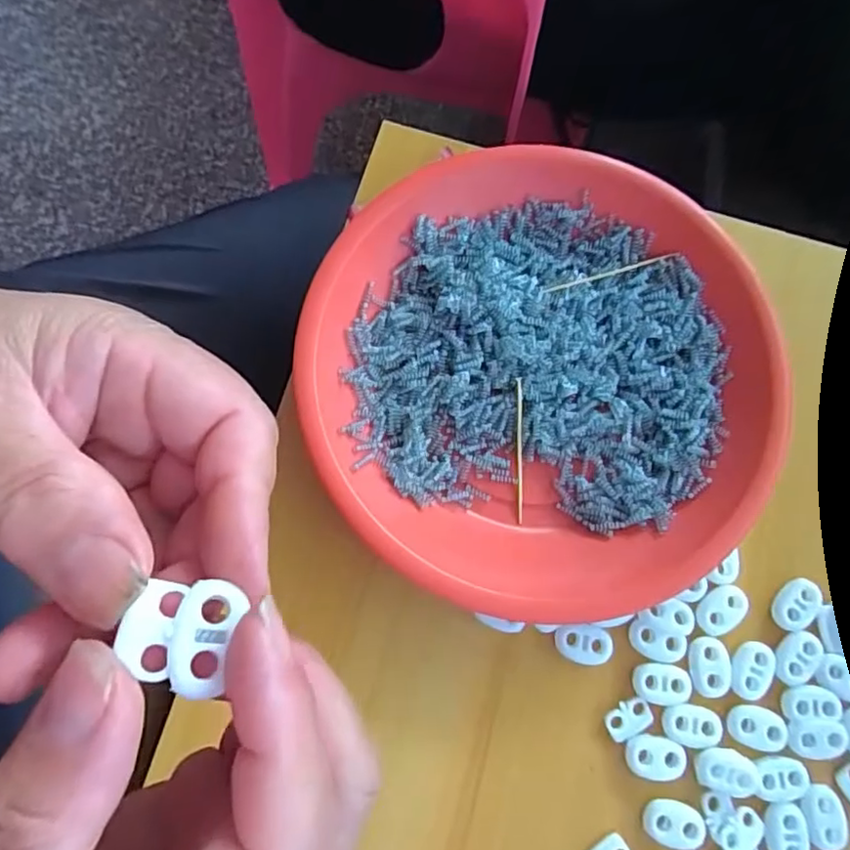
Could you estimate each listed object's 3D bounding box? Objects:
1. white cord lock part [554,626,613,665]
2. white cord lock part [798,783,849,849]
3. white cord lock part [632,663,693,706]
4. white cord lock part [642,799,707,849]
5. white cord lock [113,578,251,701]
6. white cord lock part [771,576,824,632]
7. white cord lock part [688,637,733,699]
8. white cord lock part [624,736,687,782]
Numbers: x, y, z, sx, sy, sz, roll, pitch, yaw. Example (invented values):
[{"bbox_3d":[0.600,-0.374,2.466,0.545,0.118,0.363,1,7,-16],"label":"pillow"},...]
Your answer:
[{"bbox_3d":[0.063,0.087,0.238,0.022,0.004,0.014,6,77,-2],"label":"white cord lock part"},{"bbox_3d":[0.150,0.148,0.226,0.015,0.004,0.021,-9,78,-5],"label":"white cord lock part"},{"bbox_3d":[0.093,0.102,0.234,0.022,0.004,0.015,4,77,-2],"label":"white cord lock part"},{"bbox_3d":[0.094,0.150,0.225,0.022,0.004,0.015,14,77,0],"label":"white cord lock part"},{"bbox_3d":[-0.048,0.041,0.118,0.020,0.007,0.019,14,80,1],"label":"white cord lock"},{"bbox_3d":[0.151,0.073,0.242,0.023,0.004,0.016,-38,82,-10],"label":"white cord lock part"},{"bbox_3d":[0.113,0.096,0.237,0.016,0.004,0.022,0,78,-3],"label":"white cord lock part"},{"bbox_3d":[0.088,0.127,0.230,0.022,0.004,0.015,5,77,-2],"label":"white cord lock part"}]

